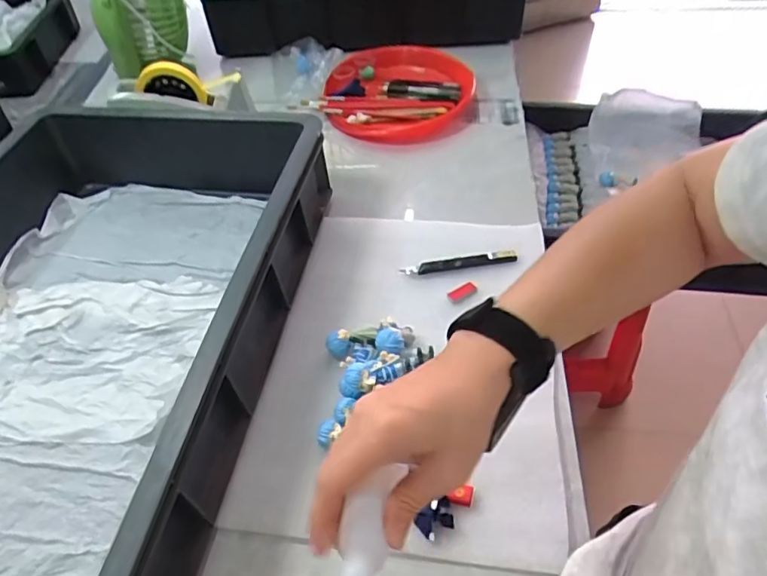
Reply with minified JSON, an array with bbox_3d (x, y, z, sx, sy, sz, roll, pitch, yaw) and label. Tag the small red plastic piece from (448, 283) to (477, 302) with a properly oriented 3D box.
[{"bbox_3d":[0.092,0.004,0.633,0.036,0.004,0.014,-27,53,-19],"label":"small red plastic piece"}]

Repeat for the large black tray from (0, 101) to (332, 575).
[{"bbox_3d":[-0.320,0.026,0.565,0.402,0.114,0.581,6,50,8],"label":"large black tray"}]

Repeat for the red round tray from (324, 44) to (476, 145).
[{"bbox_3d":[0.016,-0.335,0.907,0.255,0.065,0.258,-2,49,2],"label":"red round tray"}]

